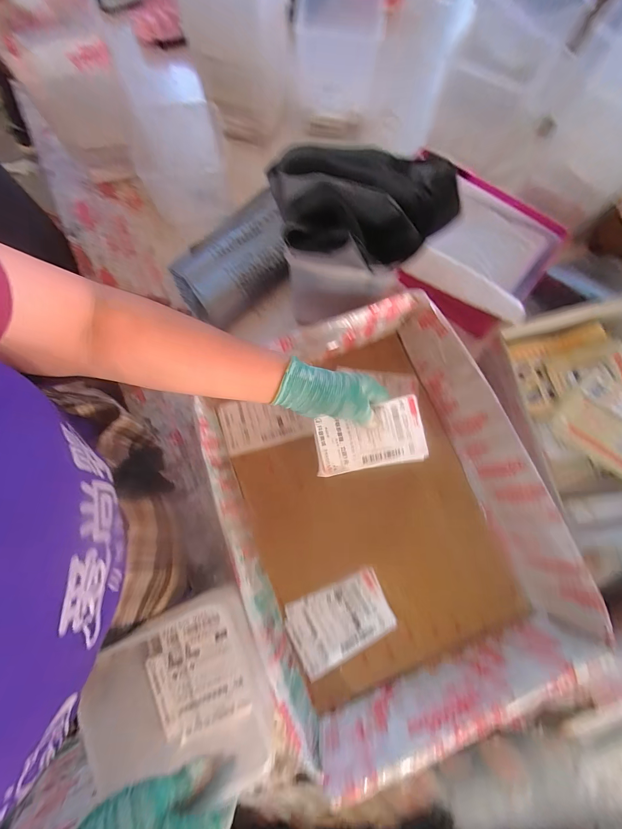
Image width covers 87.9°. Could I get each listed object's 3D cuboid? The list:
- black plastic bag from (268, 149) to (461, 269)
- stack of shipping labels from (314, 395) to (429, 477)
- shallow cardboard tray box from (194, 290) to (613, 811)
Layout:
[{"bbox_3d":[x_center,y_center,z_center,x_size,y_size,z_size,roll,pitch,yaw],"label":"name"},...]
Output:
[{"bbox_3d":[0.053,-0.204,0.335,0.182,0.090,0.071,1,76,-1],"label":"black plastic bag"},{"bbox_3d":[0.073,0.028,0.405,0.132,0.012,0.078,-10,90,2],"label":"stack of shipping labels"},{"bbox_3d":[0.079,0.112,0.440,0.369,0.144,0.464,-21,77,-6],"label":"shallow cardboard tray box"}]

